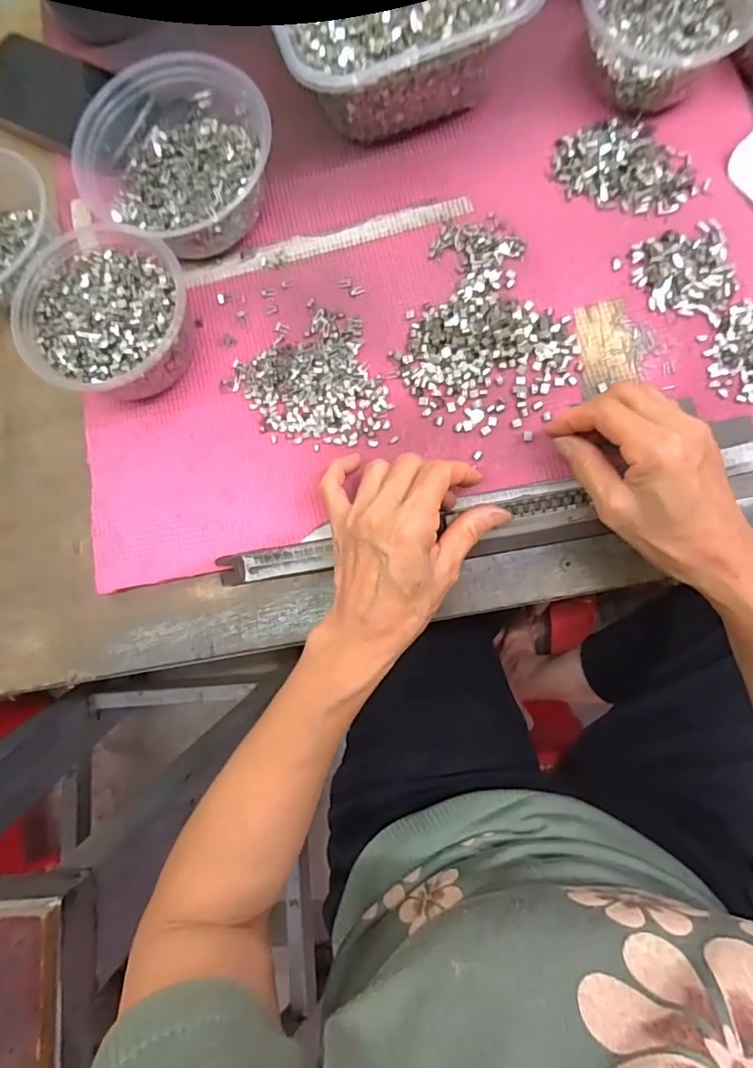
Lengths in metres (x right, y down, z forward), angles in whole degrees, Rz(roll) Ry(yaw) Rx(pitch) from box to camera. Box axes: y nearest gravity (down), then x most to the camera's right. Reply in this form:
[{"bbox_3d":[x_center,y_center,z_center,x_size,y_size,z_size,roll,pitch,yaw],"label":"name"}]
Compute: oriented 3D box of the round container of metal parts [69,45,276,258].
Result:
[{"bbox_3d":[-0.146,-0.273,0.382,0.130,0.054,0.140,-1,81,5],"label":"round container of metal parts"}]

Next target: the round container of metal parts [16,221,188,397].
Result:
[{"bbox_3d":[-0.186,-0.150,0.368,0.116,0.056,0.109,-1,81,5],"label":"round container of metal parts"}]

